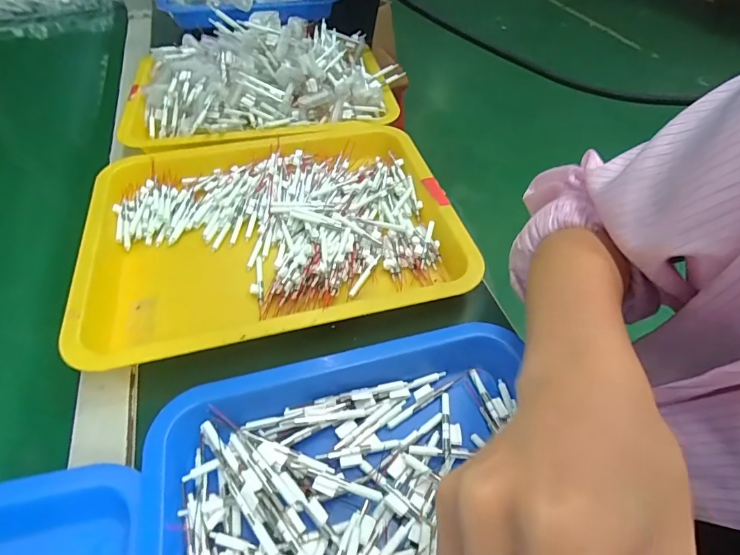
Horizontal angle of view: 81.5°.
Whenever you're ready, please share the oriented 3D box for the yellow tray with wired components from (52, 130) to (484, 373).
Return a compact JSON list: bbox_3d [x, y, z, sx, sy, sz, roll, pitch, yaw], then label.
[{"bbox_3d":[-0.088,-0.052,0.412,0.325,0.033,0.259,-11,50,-9],"label":"yellow tray with wired components"}]

